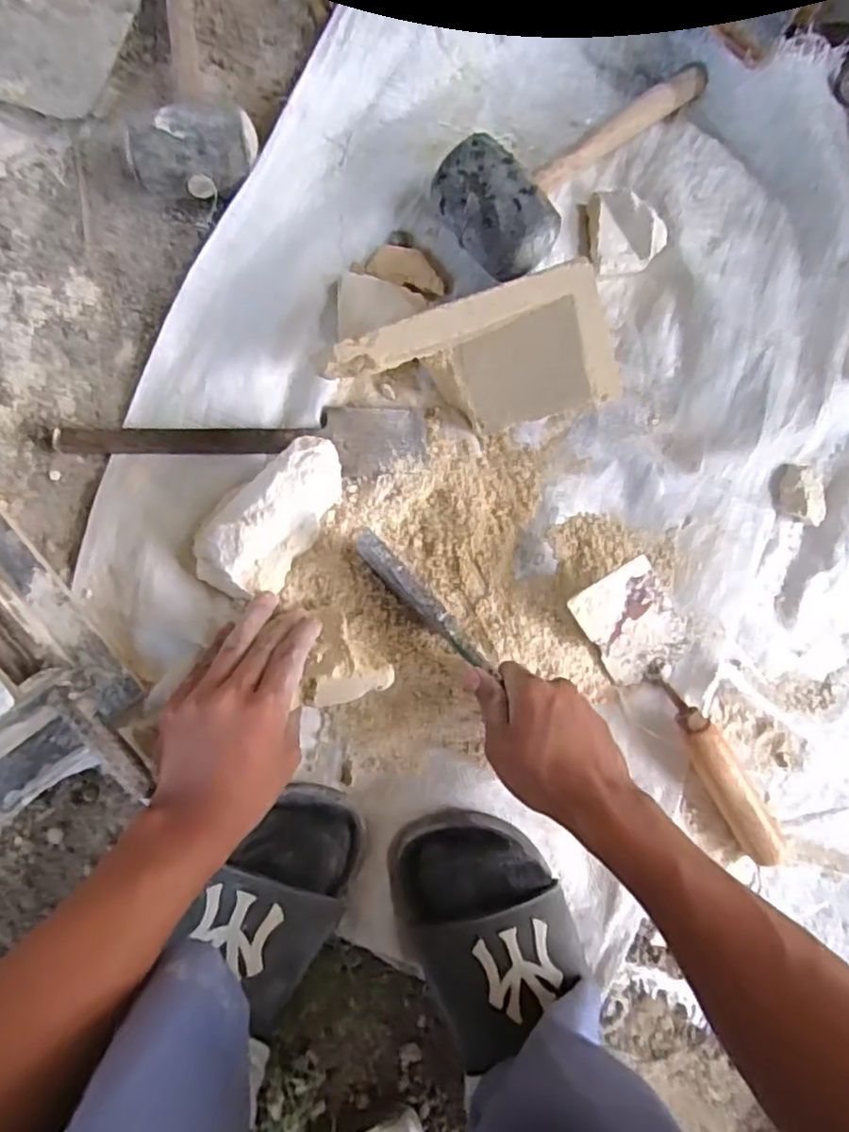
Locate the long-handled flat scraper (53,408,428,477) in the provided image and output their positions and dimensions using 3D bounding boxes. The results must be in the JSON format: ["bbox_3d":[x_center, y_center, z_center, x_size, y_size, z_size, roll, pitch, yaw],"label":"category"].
[{"bbox_3d":[-0.135,-0.101,0.523,0.274,0.022,0.054,0,84,-6],"label":"long-handled flat scraper"}]

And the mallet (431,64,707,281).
[{"bbox_3d":[0.139,-0.354,0.553,0.292,0.065,0.098,-42,89,-9],"label":"mallet"}]

